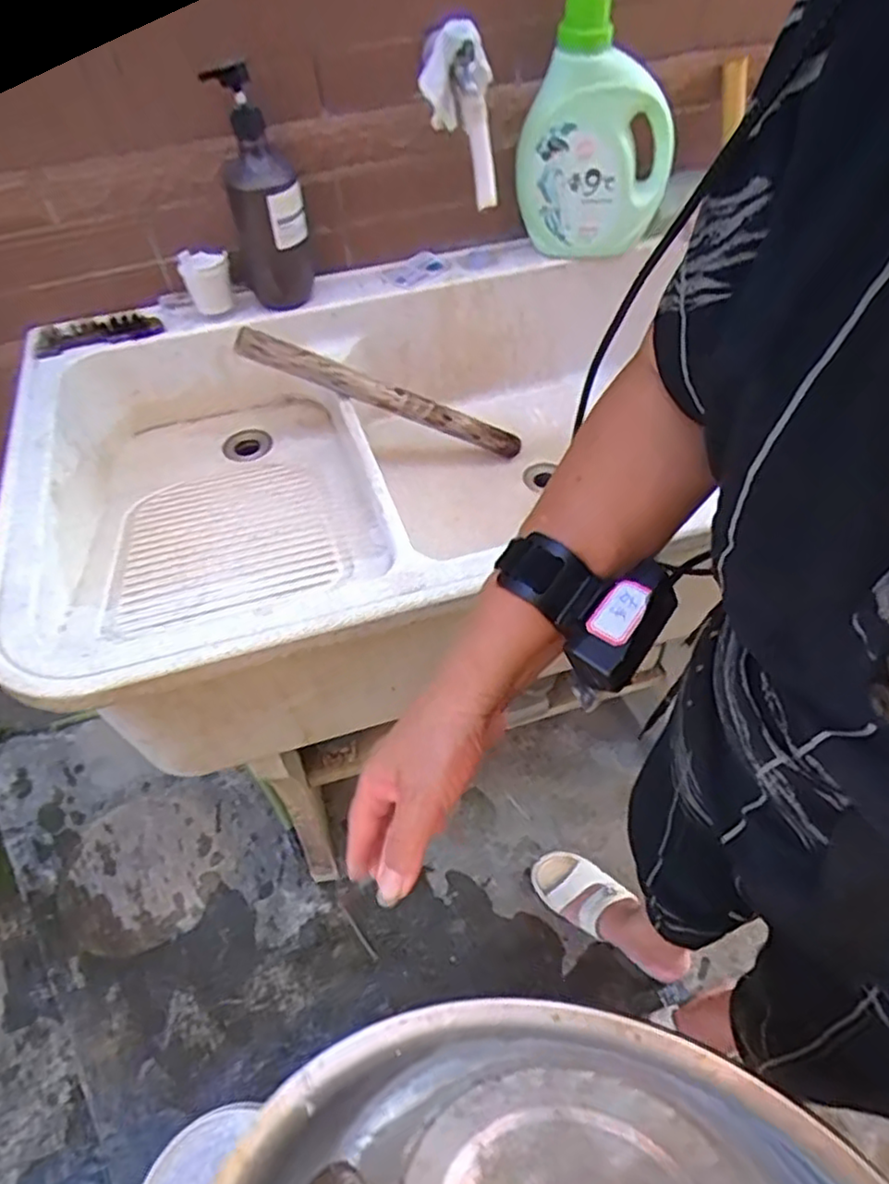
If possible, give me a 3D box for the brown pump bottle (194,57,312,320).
[{"bbox_3d":[-0.207,-0.450,0.791,0.086,0.236,0.088,-10,53,-6],"label":"brown pump bottle"}]

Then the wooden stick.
[{"bbox_3d":[-0.067,-0.249,0.888,0.398,0.038,0.028,14,45,-30],"label":"wooden stick"}]

